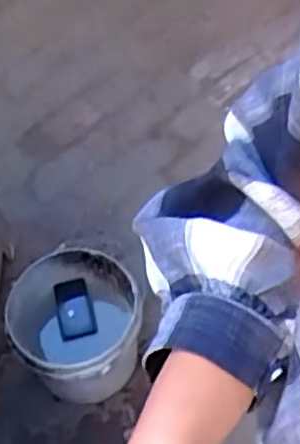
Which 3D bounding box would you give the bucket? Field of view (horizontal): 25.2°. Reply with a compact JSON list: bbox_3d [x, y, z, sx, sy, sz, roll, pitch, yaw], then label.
[{"bbox_3d":[-0.146,0.225,1.423,0.261,0.234,0.276,-19,58,-9],"label":"bucket"}]

